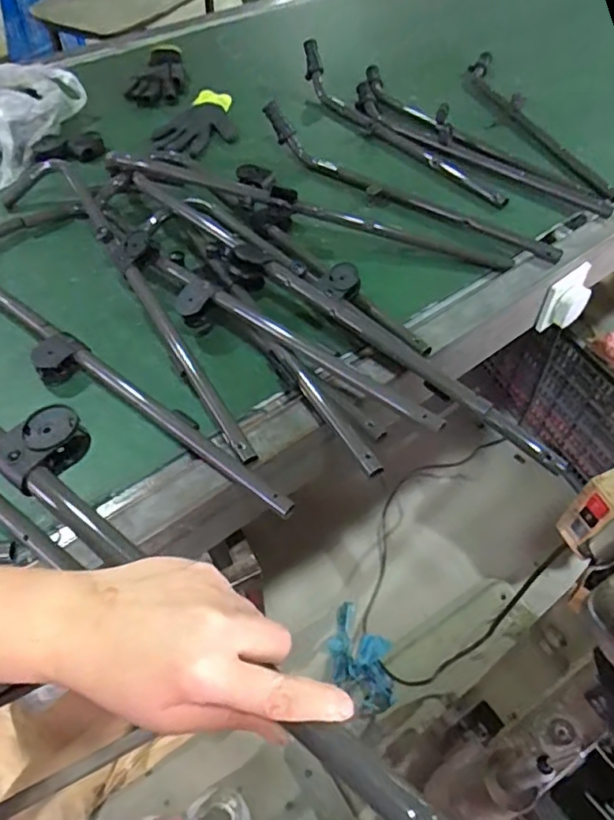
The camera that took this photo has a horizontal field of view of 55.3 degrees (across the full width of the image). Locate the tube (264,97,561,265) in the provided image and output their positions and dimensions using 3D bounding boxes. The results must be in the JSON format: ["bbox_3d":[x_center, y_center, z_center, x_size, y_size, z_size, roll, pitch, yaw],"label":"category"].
[{"bbox_3d":[0.155,-0.364,0.933,0.533,0.066,0.062,30,57,20],"label":"tube"}]

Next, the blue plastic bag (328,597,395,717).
[{"bbox_3d":[0.113,0.515,1.238,0.119,0.053,0.263,-6,25,-10],"label":"blue plastic bag"}]

